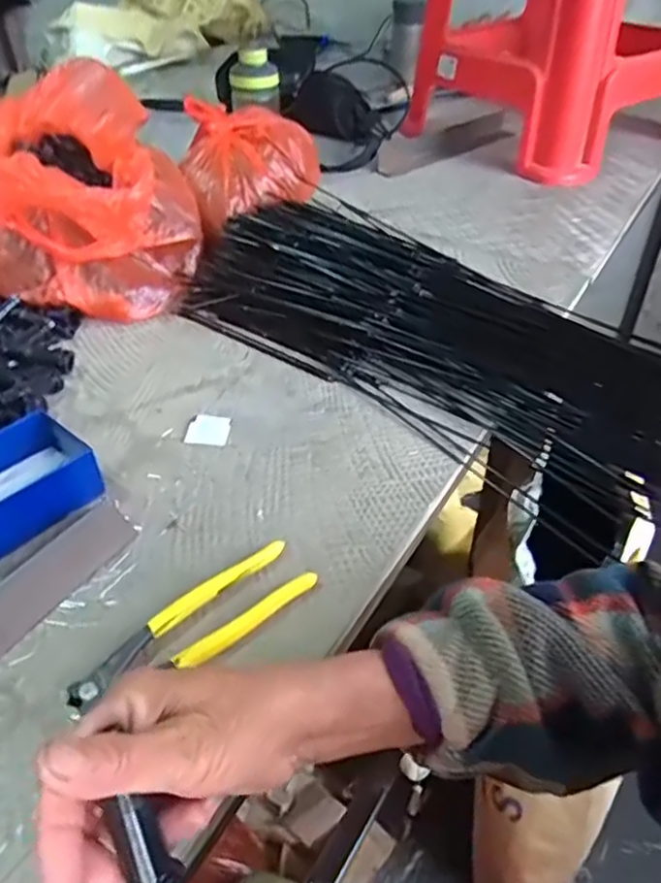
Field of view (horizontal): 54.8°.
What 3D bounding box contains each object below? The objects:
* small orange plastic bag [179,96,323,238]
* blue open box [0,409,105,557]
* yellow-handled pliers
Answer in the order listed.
[{"bbox_3d":[-0.117,-0.367,0.823,0.186,0.083,0.190,-27,49,-26],"label":"small orange plastic bag"},{"bbox_3d":[-0.241,0.030,0.484,0.093,0.037,0.108,30,51,29],"label":"blue open box"},{"bbox_3d":[-0.084,0.118,0.403,0.160,0.014,0.046,-30,50,-28],"label":"yellow-handled pliers"}]

